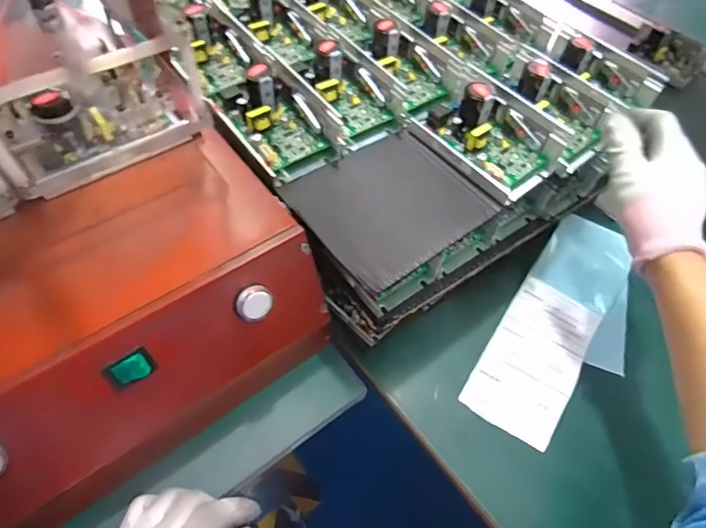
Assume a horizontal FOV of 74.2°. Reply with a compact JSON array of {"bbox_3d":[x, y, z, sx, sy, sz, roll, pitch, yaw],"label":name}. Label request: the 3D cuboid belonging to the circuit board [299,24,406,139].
[{"bbox_3d":[-0.007,-0.199,0.486,0.076,0.046,0.131,-28,62,-20],"label":"circuit board"}]

